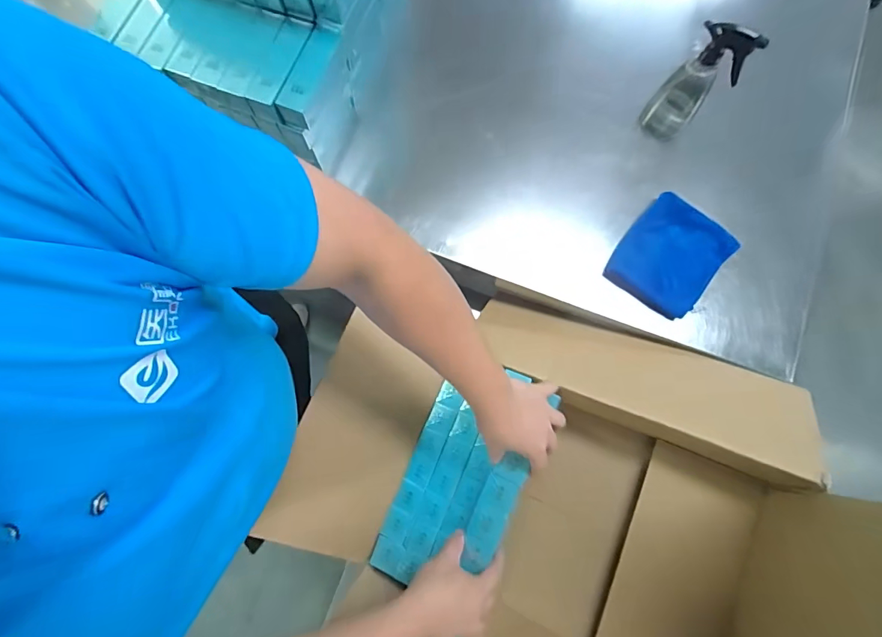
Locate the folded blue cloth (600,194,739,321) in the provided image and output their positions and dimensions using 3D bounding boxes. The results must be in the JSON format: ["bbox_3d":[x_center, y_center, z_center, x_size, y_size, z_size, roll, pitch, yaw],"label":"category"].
[{"bbox_3d":[0.383,-0.104,0.714,0.153,0.024,0.173,38,81,7],"label":"folded blue cloth"}]

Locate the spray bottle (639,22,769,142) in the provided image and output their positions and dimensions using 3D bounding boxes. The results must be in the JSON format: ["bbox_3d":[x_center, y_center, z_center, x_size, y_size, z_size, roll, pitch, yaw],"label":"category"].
[{"bbox_3d":[0.413,-0.377,0.715,0.083,0.248,0.058,23,80,4],"label":"spray bottle"}]

